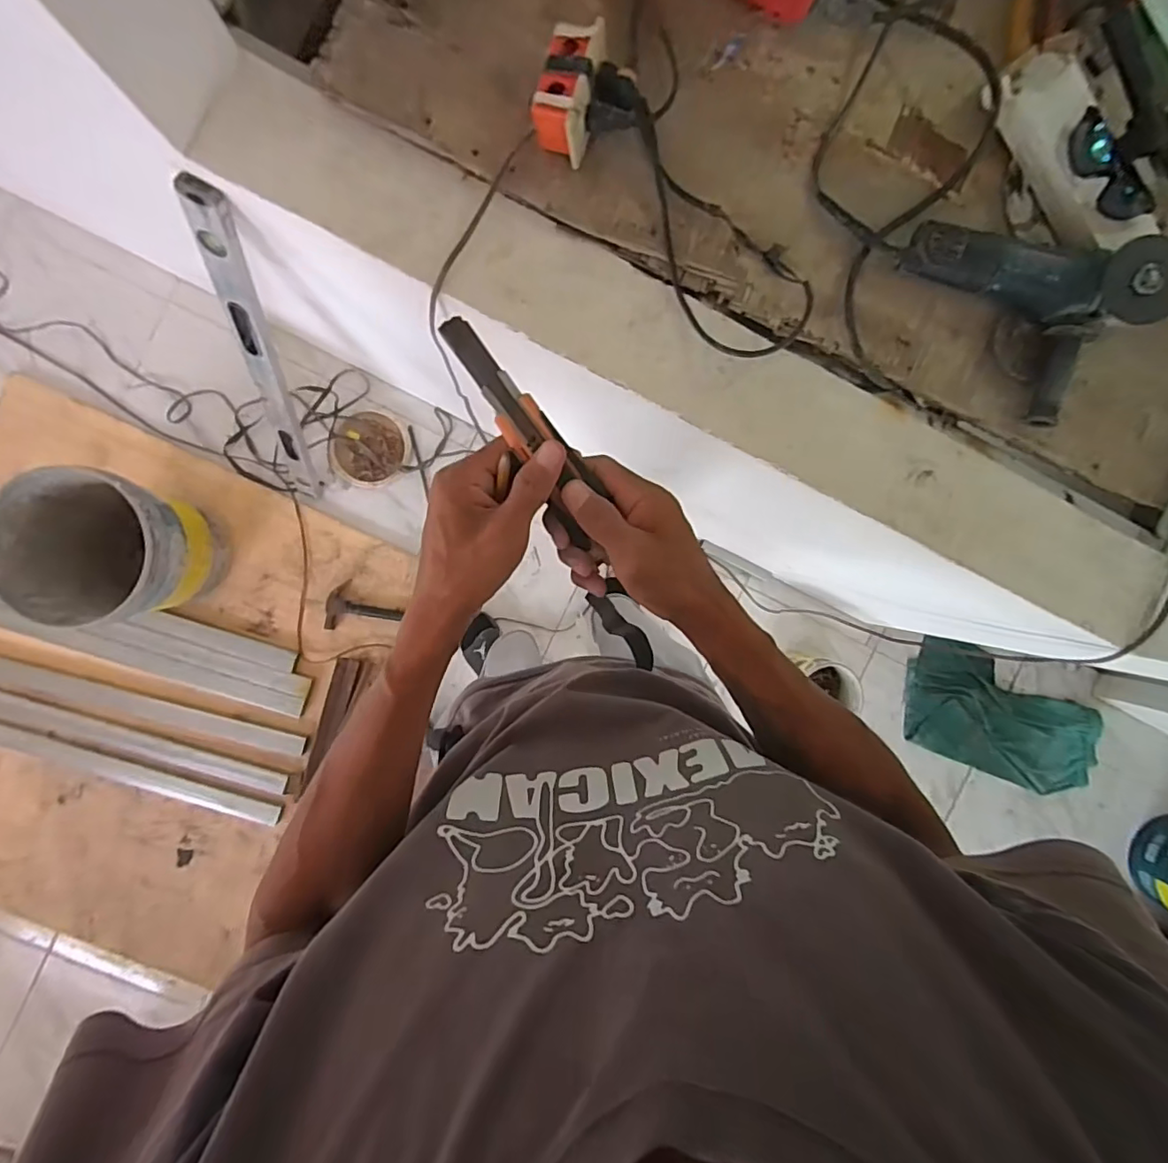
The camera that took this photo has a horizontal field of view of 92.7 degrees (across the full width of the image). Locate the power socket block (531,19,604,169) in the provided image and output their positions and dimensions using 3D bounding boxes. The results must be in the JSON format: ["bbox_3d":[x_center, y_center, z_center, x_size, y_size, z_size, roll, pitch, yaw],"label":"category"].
[{"bbox_3d":[-0.014,-0.544,0.623,0.068,0.063,0.116,15,91,-4],"label":"power socket block"}]

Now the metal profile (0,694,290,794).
[{"bbox_3d":[-1.215,0.370,1.378,0.966,0.031,0.075,20,91,-5],"label":"metal profile"}]

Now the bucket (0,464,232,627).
[{"bbox_3d":[-0.976,-0.068,1.187,0.294,0.317,0.281,0,94,-5],"label":"bucket"}]

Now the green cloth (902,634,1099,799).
[{"bbox_3d":[1.156,0.382,1.546,0.605,0.037,0.299,22,92,-6],"label":"green cloth"}]

